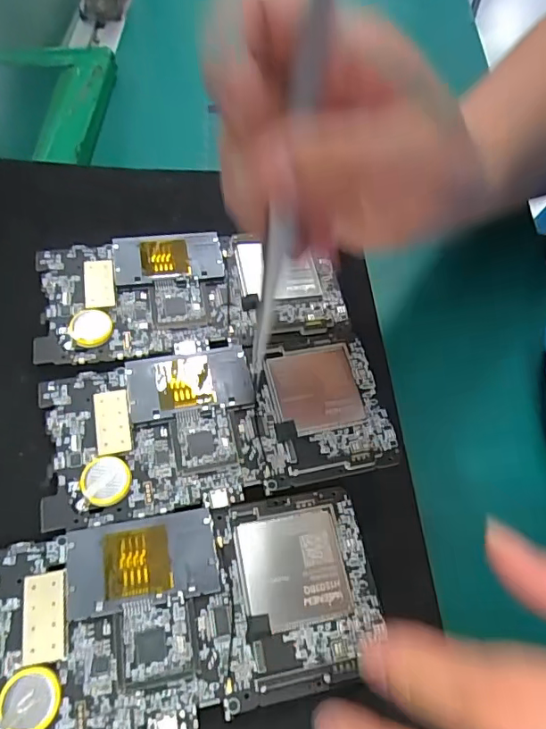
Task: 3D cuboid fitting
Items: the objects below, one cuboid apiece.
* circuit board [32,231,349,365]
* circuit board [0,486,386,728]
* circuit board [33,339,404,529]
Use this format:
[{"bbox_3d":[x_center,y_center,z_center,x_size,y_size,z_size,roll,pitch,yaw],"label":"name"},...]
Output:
[{"bbox_3d":[-0.041,-0.040,0.268,0.152,0.007,0.071,-9,61,-5],"label":"circuit board"},{"bbox_3d":[-0.036,0.093,0.195,0.152,0.006,0.073,-10,61,-6],"label":"circuit board"},{"bbox_3d":[-0.024,0.025,0.237,0.152,0.009,0.072,-11,61,-6],"label":"circuit board"}]

